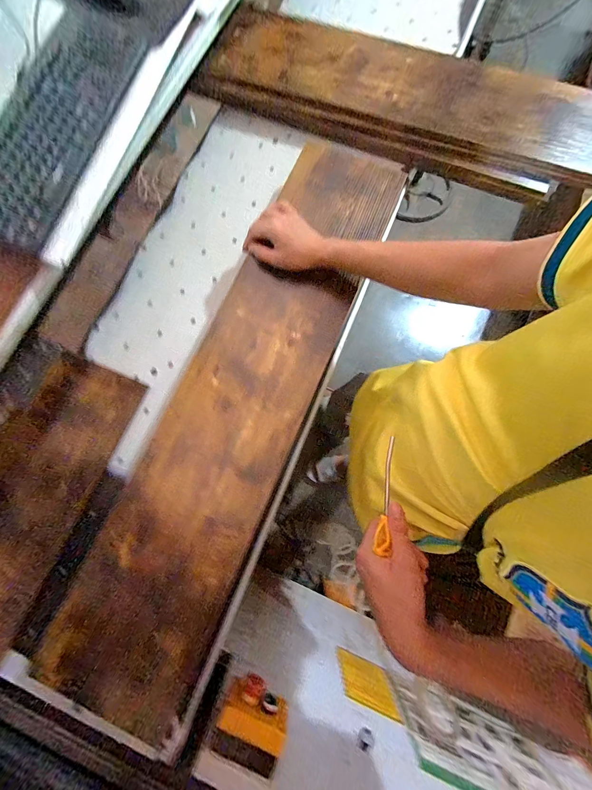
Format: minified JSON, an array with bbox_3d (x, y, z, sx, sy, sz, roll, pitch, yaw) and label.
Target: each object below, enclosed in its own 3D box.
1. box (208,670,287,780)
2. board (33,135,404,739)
[{"bbox_3d":[-0.075,0.550,0.498,0.116,0.074,0.081,26,81,6],"label":"box"},{"bbox_3d":[-0.075,-0.020,0.495,0.212,0.027,0.995,23,79,5],"label":"board"}]

